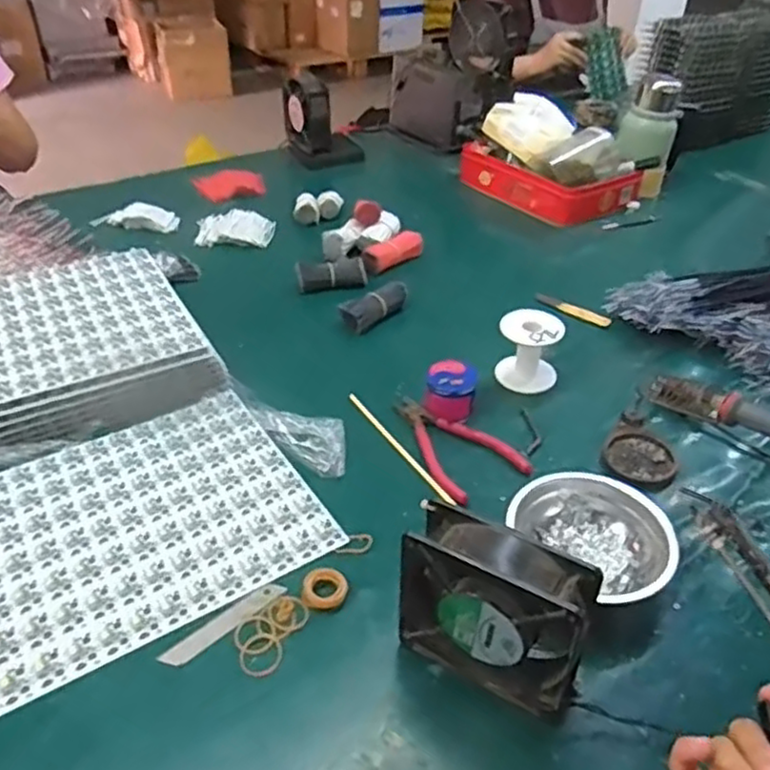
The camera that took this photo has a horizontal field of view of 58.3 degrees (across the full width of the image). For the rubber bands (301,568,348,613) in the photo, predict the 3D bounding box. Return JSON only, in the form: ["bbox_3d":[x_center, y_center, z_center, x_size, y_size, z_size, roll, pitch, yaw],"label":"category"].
[{"bbox_3d":[-0.048,0.160,0.541,0.036,0.009,0.034,2,39,-1],"label":"rubber bands"}]

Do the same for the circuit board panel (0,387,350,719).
[{"bbox_3d":[-0.217,0.118,0.596,0.290,0.009,0.242,-22,45,-28],"label":"circuit board panel"}]

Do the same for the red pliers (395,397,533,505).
[{"bbox_3d":[0.059,0.056,0.669,0.079,0.020,0.148,-29,49,-33],"label":"red pliers"}]

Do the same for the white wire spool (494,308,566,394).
[{"bbox_3d":[0.156,-0.039,0.747,0.066,0.068,0.054,12,40,11],"label":"white wire spool"}]

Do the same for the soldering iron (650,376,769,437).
[{"bbox_3d":[0.306,0.033,0.552,0.021,0.026,0.209,-22,30,-27],"label":"soldering iron"}]

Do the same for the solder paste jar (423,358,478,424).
[{"bbox_3d":[0.067,0.006,0.705,0.049,0.047,0.045,2,39,-1],"label":"solder paste jar"}]

